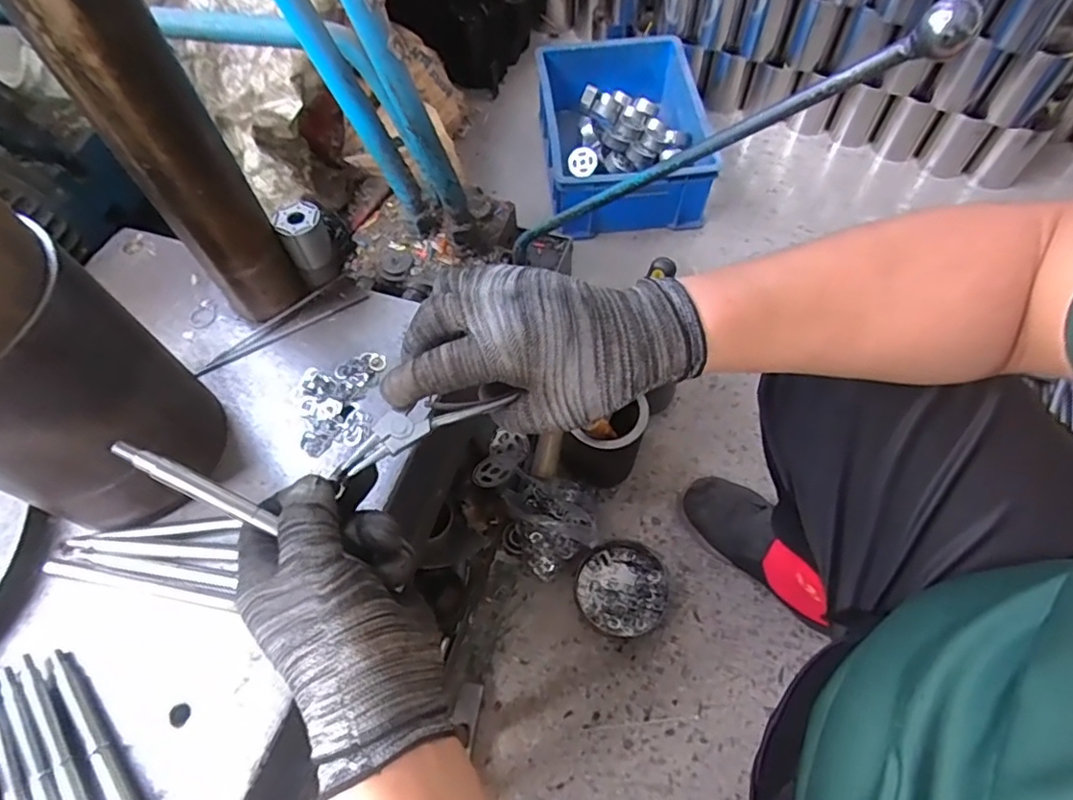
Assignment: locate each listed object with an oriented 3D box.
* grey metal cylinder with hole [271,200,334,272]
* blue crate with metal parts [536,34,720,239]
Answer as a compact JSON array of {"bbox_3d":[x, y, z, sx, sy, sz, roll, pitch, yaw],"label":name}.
[{"bbox_3d":[-0.193,-0.131,0.516,0.037,0.073,0.033,-21,62,-9],"label":"grey metal cylinder with hole"},{"bbox_3d":[0.173,-0.532,1.195,0.307,0.143,0.427,-5,60,0],"label":"blue crate with metal parts"}]

